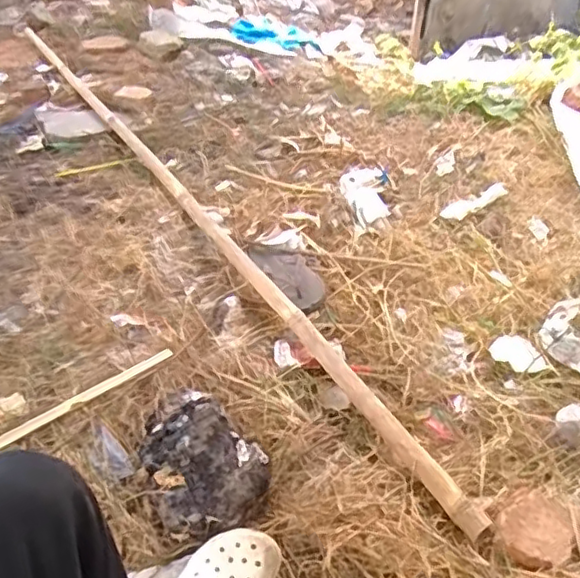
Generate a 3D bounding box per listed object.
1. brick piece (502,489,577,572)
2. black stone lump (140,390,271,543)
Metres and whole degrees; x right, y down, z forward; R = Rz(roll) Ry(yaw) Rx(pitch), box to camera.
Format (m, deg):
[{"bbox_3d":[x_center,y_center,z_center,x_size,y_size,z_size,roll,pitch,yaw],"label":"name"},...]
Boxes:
[{"bbox_3d":[0.346,0.339,0.855,0.122,0.036,0.100,-22,45,-26],"label":"brick piece"},{"bbox_3d":[-0.138,0.259,0.923,0.167,0.067,0.241,-20,45,-24],"label":"black stone lump"}]

